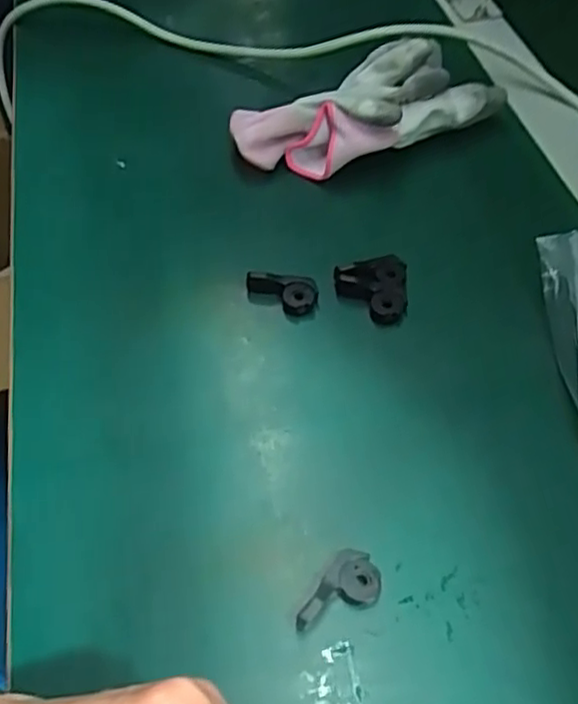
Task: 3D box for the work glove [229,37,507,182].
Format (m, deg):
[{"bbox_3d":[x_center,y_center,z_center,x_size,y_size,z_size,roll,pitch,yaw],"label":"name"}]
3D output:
[{"bbox_3d":[0.058,-0.178,0.522,0.200,0.062,0.077,-20,55,-13],"label":"work glove"}]

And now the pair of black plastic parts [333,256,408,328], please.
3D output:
[{"bbox_3d":[0.052,-0.042,0.441,0.044,0.016,0.048,2,53,2],"label":"pair of black plastic parts"}]

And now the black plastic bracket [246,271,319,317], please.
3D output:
[{"bbox_3d":[-0.005,-0.037,0.440,0.045,0.015,0.024,12,54,10],"label":"black plastic bracket"}]

